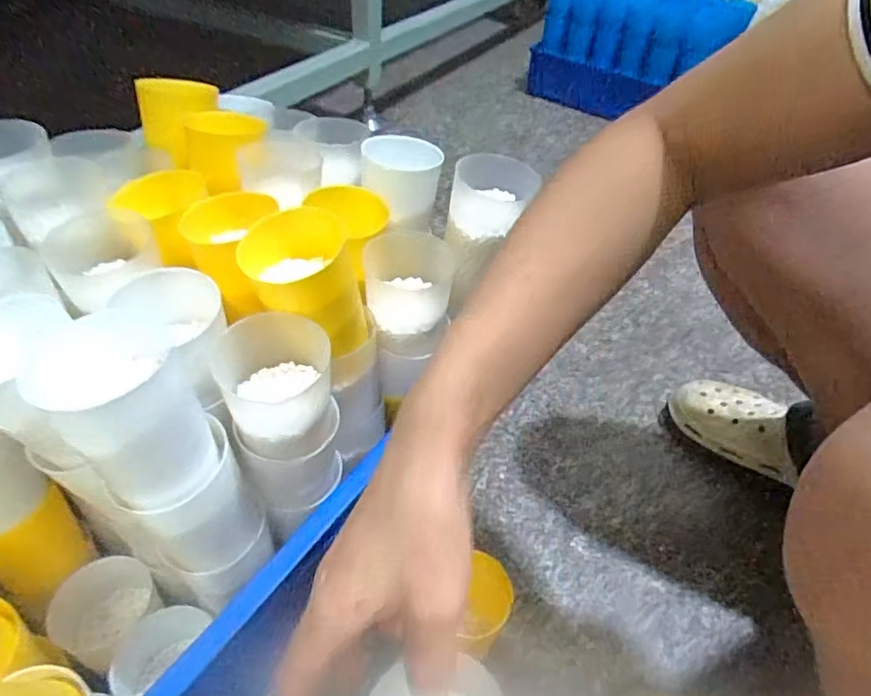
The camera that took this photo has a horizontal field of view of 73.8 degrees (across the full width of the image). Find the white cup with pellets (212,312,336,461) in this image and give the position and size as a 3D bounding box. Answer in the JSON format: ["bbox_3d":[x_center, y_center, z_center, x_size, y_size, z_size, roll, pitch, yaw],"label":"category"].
[{"bbox_3d":[-0.092,0.021,0.340,0.066,0.061,0.061,-11,46,-16],"label":"white cup with pellets"}]

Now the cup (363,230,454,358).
[{"bbox_3d":[-0.023,-0.040,0.423,0.069,0.077,0.068,-20,41,-23],"label":"cup"}]

